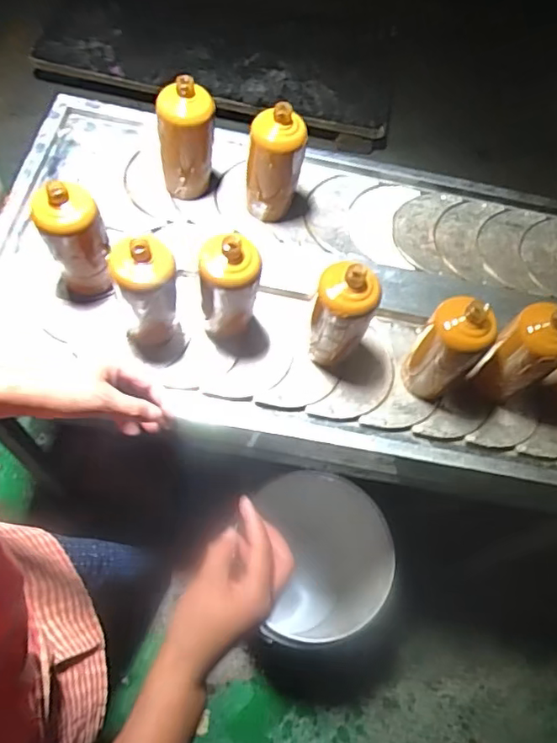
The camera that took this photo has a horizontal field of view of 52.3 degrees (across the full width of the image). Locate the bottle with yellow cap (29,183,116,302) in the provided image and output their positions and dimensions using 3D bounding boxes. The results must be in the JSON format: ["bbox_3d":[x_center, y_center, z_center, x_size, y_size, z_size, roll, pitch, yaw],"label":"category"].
[{"bbox_3d":[-0.275,-0.184,0.762,0.076,0.179,0.089,-17,63,-12],"label":"bottle with yellow cap"}]

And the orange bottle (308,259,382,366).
[{"bbox_3d":[0.086,-0.077,0.761,0.078,0.174,0.073,1,61,-3],"label":"orange bottle"}]

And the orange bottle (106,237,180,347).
[{"bbox_3d":[-0.169,-0.107,0.735,0.070,0.172,0.067,-11,62,-9],"label":"orange bottle"}]

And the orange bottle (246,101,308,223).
[{"bbox_3d":[-0.006,-0.326,0.878,0.089,0.184,0.080,4,61,-1],"label":"orange bottle"}]

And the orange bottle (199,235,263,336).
[{"bbox_3d":[-0.061,-0.114,0.756,0.085,0.173,0.072,-2,61,-4],"label":"orange bottle"}]

